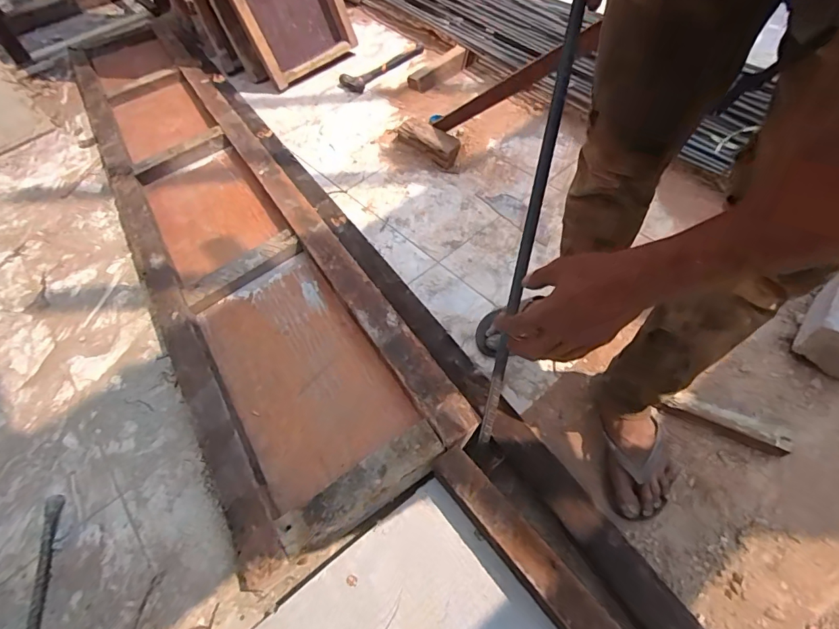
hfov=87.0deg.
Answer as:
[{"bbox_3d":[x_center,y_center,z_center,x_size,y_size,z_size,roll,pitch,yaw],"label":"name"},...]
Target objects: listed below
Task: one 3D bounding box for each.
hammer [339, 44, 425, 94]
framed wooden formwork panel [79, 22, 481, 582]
[{"bbox_3d":[-0.131,-0.939,1.661,0.122,0.028,0.392,34,65,28],"label":"hammer"},{"bbox_3d":[-0.486,-0.206,1.105,0.417,0.091,1.566,-29,57,-16],"label":"framed wooden formwork panel"}]

